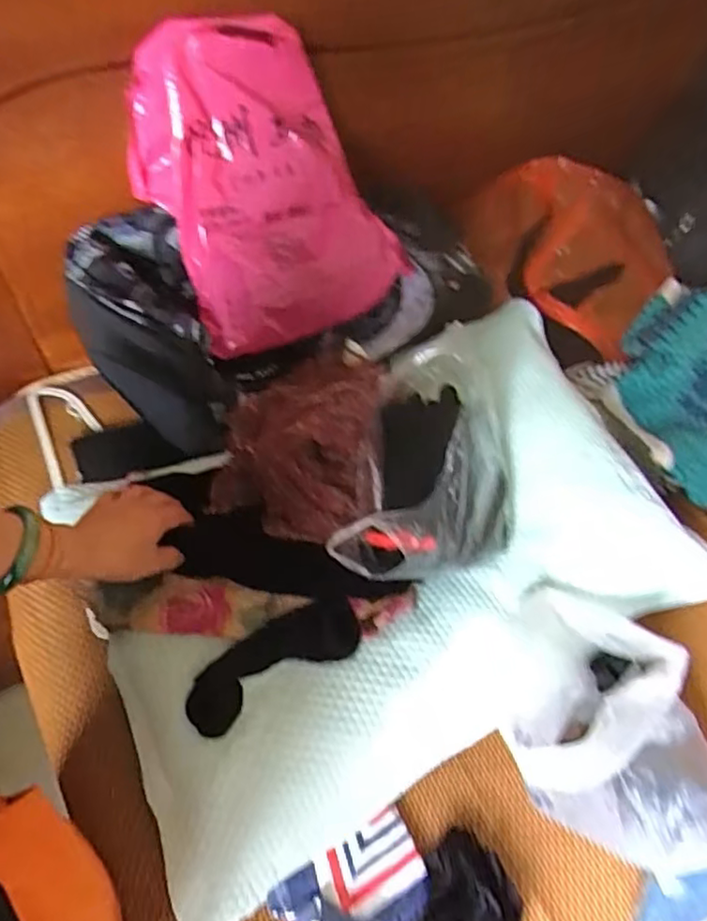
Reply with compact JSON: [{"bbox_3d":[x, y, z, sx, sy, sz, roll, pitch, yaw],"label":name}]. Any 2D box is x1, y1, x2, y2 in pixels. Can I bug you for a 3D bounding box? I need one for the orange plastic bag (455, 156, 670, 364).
[{"bbox_3d":[0.339,-0.353,0.999,0.316,0.146,0.267,21,57,12],"label":"orange plastic bag"}]

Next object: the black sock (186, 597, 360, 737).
[{"bbox_3d":[-0.075,0.189,0.612,0.183,0.033,0.064,-28,61,-20],"label":"black sock"}]

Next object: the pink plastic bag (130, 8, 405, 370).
[{"bbox_3d":[-0.105,-0.328,0.760,0.257,0.235,0.286,-22,59,-17],"label":"pink plastic bag"}]

